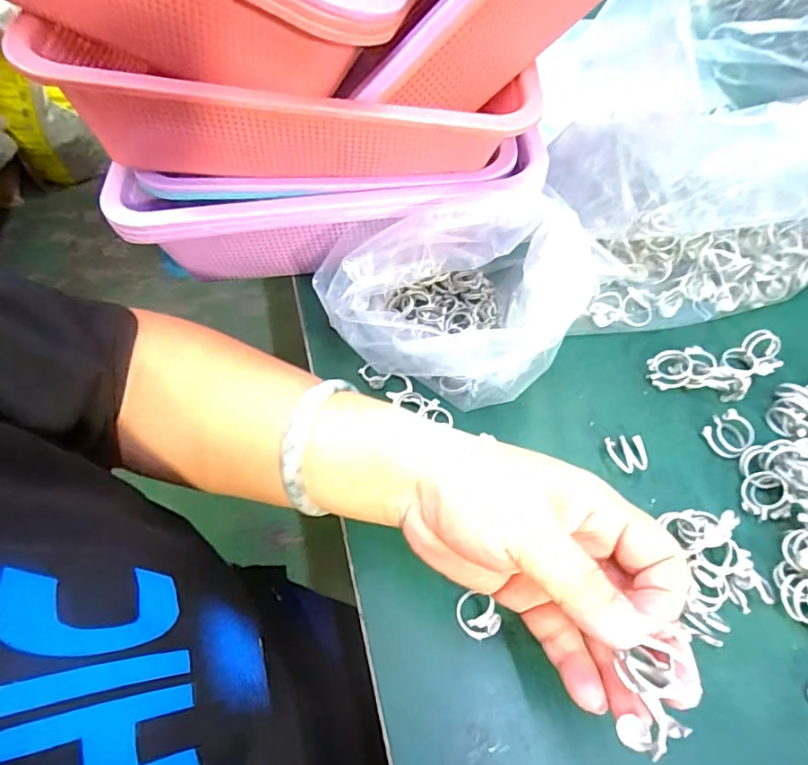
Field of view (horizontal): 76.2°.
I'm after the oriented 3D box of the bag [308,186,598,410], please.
[{"bbox_3d":[0.033,-0.047,0.332,0.153,0.090,0.121,-21,59,-10],"label":"bag"}]

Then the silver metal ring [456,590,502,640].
[{"bbox_3d":[0.038,0.121,0.268,0.019,0.015,0.023,-33,62,-17],"label":"silver metal ring"}]

